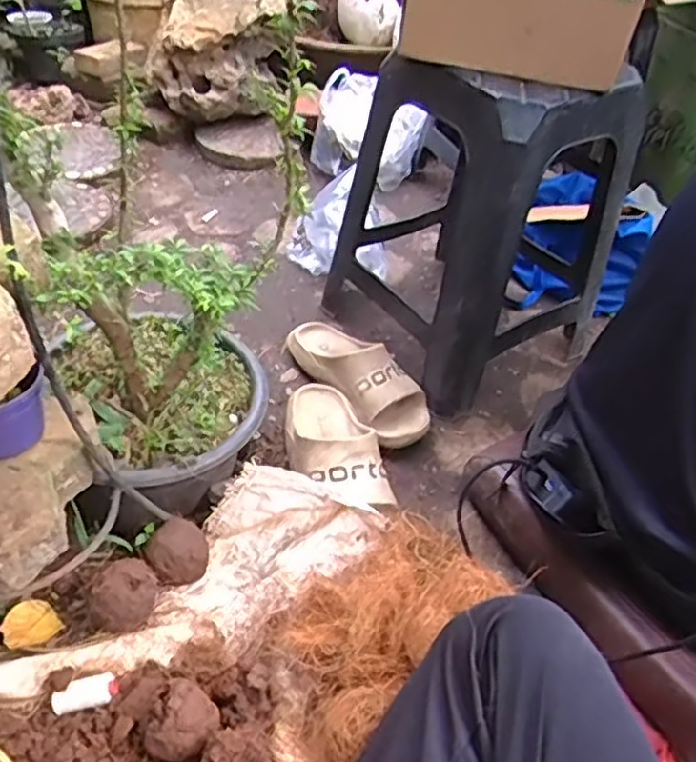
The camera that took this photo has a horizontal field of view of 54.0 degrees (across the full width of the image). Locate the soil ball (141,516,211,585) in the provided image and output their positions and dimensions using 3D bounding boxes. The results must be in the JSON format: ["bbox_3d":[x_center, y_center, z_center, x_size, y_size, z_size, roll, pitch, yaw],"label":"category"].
[{"bbox_3d":[-0.181,0.185,0.724,0.064,0.046,0.064,4,42,-4],"label":"soil ball"}]

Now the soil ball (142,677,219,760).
[{"bbox_3d":[-0.144,0.299,0.592,0.051,0.053,0.057,25,44,19],"label":"soil ball"}]

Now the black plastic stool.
[{"bbox_3d":[0.233,-0.276,1.036,0.422,0.419,0.341,-20,49,-28],"label":"black plastic stool"}]

